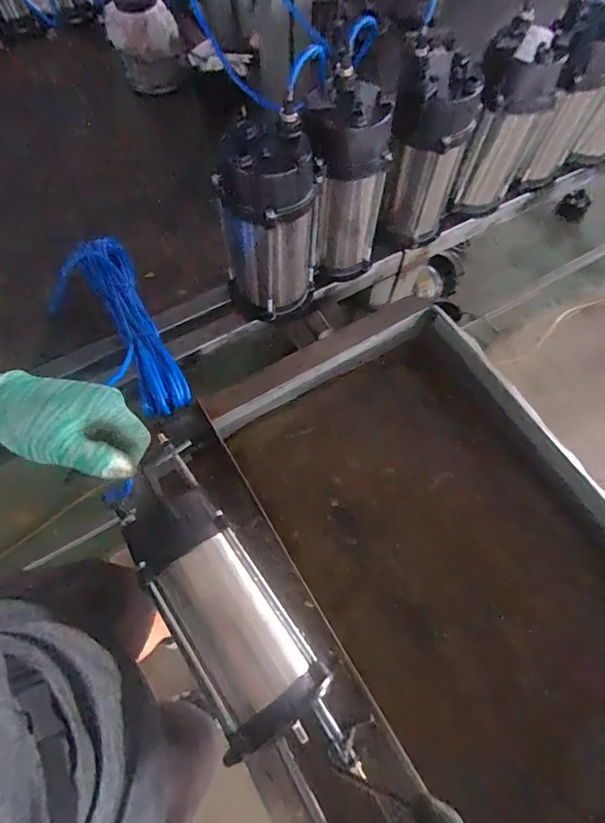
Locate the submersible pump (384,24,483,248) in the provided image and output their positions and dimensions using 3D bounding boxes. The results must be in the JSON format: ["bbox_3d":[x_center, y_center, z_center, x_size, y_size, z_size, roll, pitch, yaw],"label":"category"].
[{"bbox_3d":[0.195,-0.400,0.672,0.116,0.253,0.115,15,67,5],"label":"submersible pump"}]

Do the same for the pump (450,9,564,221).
[{"bbox_3d":[0.332,-0.462,0.708,0.107,0.247,0.122,24,68,9],"label":"pump"}]

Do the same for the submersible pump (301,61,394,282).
[{"bbox_3d":[0.064,-0.330,0.636,0.108,0.242,0.120,6,66,1],"label":"submersible pump"}]

